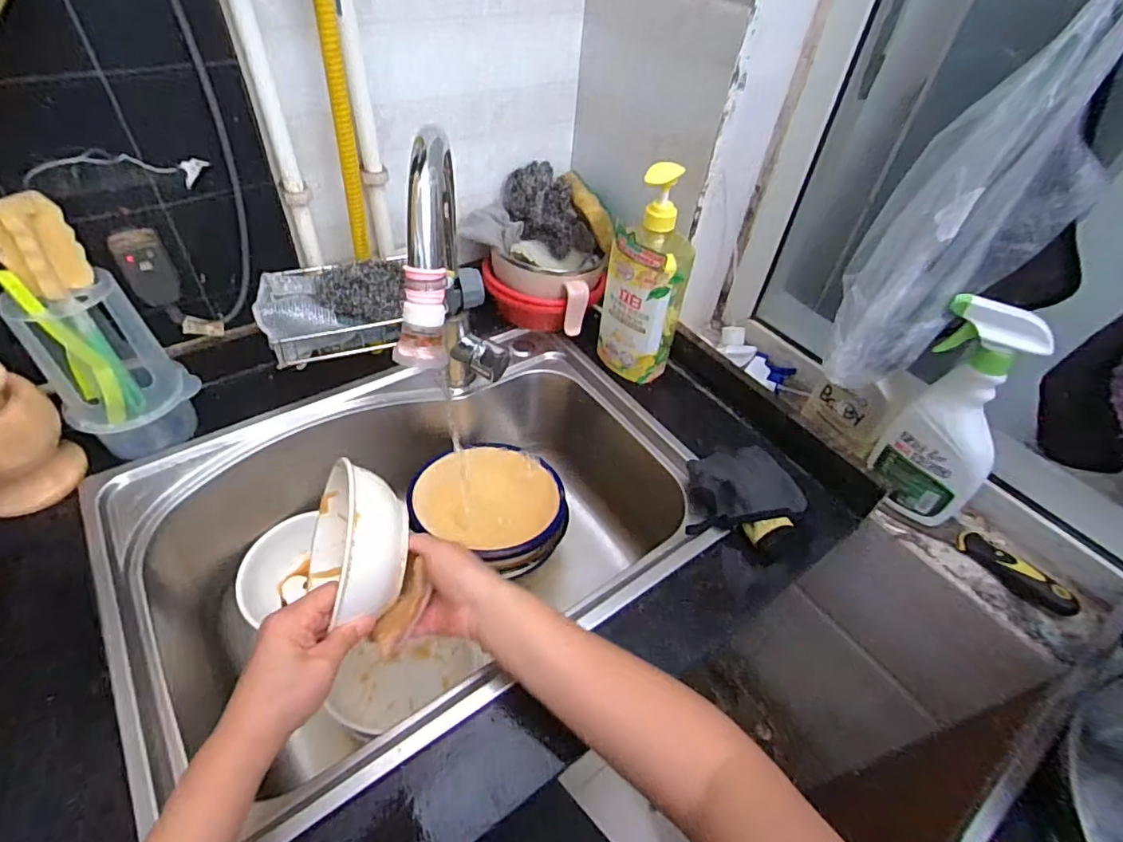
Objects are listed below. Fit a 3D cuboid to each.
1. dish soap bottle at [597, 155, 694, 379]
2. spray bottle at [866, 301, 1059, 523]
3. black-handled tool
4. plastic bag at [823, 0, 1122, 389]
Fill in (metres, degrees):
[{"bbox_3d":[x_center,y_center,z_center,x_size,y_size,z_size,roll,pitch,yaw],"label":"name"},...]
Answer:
[{"bbox_3d":[0.106,-0.168,0.662,0.066,0.257,0.088,-25,54,-26],"label":"dish soap bottle"},{"bbox_3d":[0.393,0.000,0.550,0.064,0.227,0.116,-16,51,-20],"label":"spray bottle"},{"bbox_3d":[0.474,0.156,0.569,0.030,0.022,0.110,-25,54,-26],"label":"black-handled tool"},{"bbox_3d":[0.349,-0.175,0.469,0.135,0.317,0.106,34,53,23],"label":"plastic bag"}]

